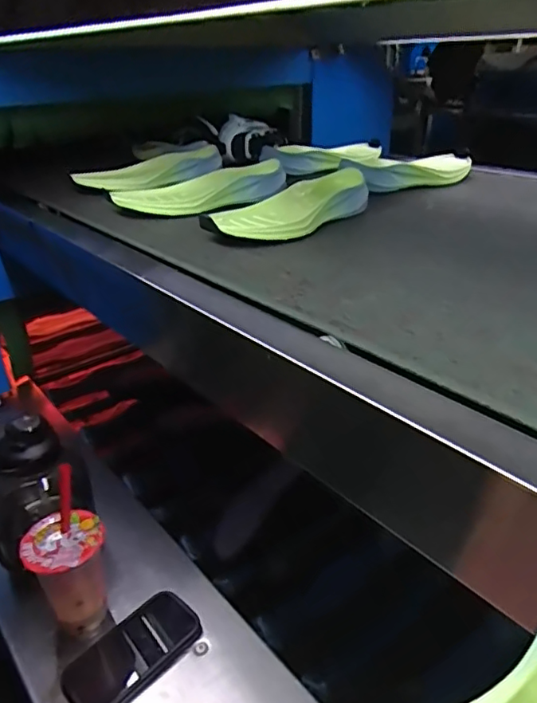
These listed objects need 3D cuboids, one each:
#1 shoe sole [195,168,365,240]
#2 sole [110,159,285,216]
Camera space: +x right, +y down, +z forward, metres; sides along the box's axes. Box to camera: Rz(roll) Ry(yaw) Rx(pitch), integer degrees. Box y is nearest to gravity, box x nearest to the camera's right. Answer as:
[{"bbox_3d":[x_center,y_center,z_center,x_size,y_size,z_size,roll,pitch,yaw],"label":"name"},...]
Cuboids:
[{"bbox_3d":[0.025,-0.196,0.749,0.101,0.051,0.263,23,37,39],"label":"shoe sole"},{"bbox_3d":[-0.107,-0.250,0.860,0.273,0.044,0.091,-17,31,-25],"label":"sole"}]

